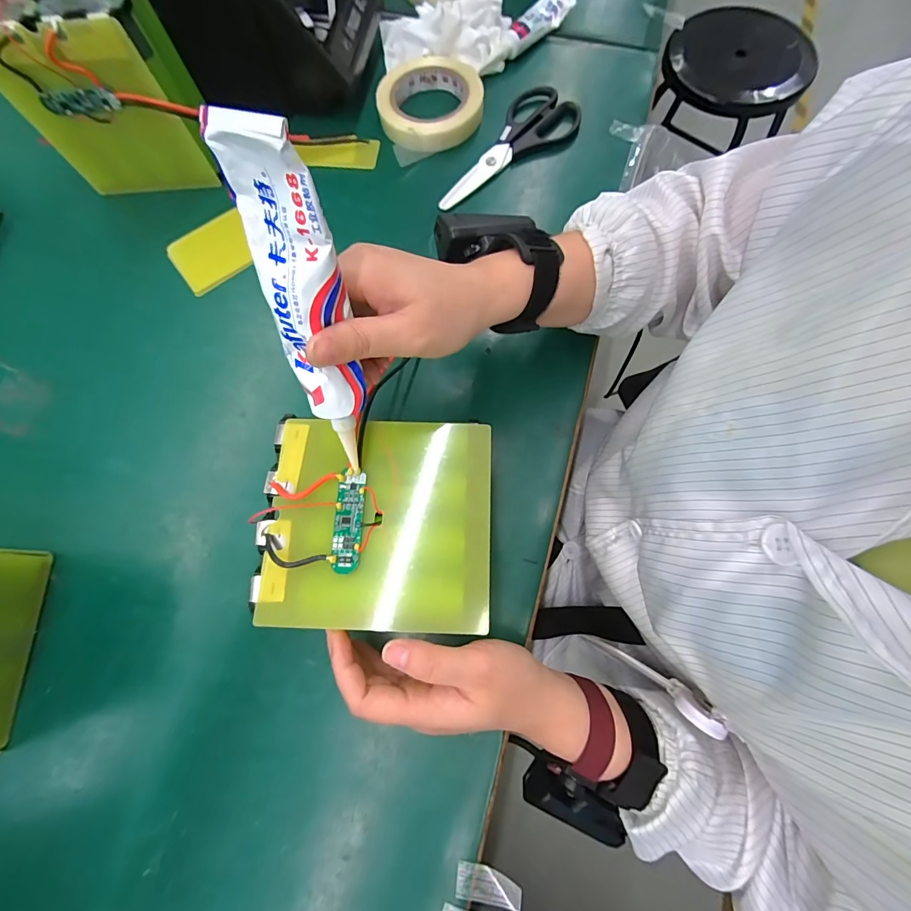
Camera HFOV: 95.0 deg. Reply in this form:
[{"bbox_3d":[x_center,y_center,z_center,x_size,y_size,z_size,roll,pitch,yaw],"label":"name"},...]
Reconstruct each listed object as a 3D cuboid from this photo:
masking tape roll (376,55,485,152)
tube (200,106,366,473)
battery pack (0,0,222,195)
[{"bbox_3d":[-0.027,-0.385,0.453,0.111,0.022,0.108,0,74,2],"label":"masking tape roll"},{"bbox_3d":[-0.070,-0.058,0.206,0.039,0.172,0.028,-5,41,0],"label":"tube"},{"bbox_3d":[-0.314,-0.336,0.386,0.143,0.138,0.079,-3,74,1],"label":"battery pack"}]

